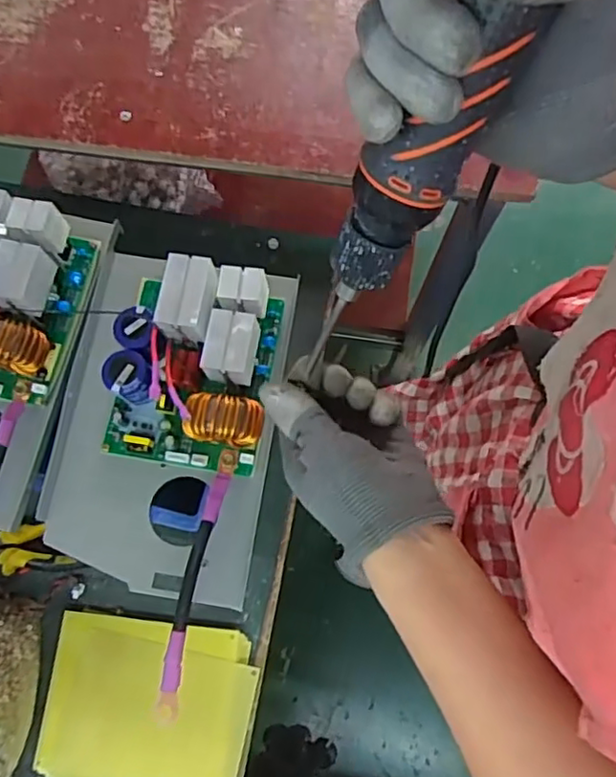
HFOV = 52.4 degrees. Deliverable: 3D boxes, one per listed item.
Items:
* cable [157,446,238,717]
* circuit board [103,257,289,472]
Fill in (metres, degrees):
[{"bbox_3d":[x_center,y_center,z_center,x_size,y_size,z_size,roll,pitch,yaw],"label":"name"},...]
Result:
[{"bbox_3d":[-0.082,0.138,0.460,0.018,0.021,0.190,10,74,3],"label":"cable"},{"bbox_3d":[-0.091,-0.020,0.481,0.126,0.072,0.150,8,74,2],"label":"circuit board"}]

